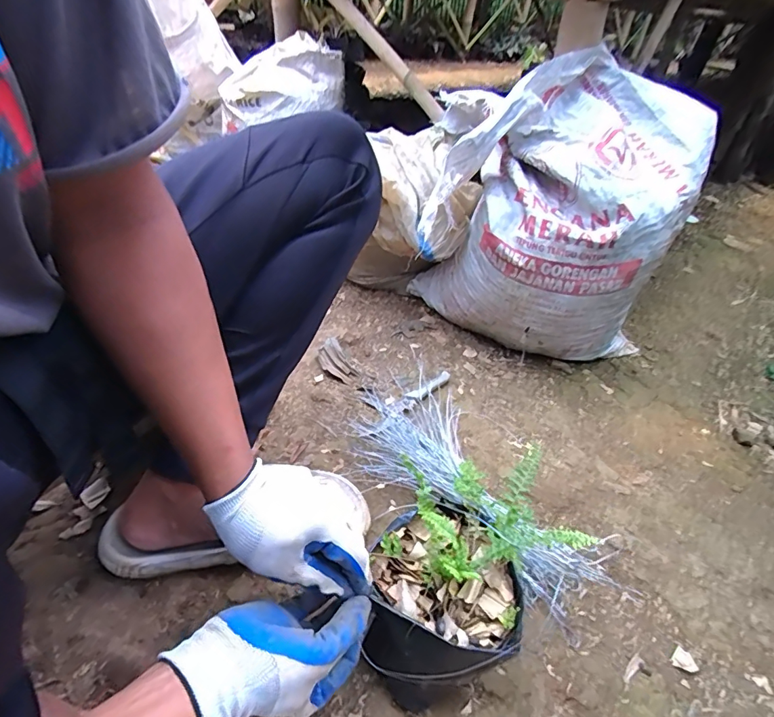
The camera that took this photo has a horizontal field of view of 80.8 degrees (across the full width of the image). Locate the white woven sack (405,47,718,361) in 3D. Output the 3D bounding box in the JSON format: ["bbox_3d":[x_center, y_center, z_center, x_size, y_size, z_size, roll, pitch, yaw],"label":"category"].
[{"bbox_3d":[0.272,-0.217,0.794,0.419,0.435,0.243,11,42,6],"label":"white woven sack"}]

